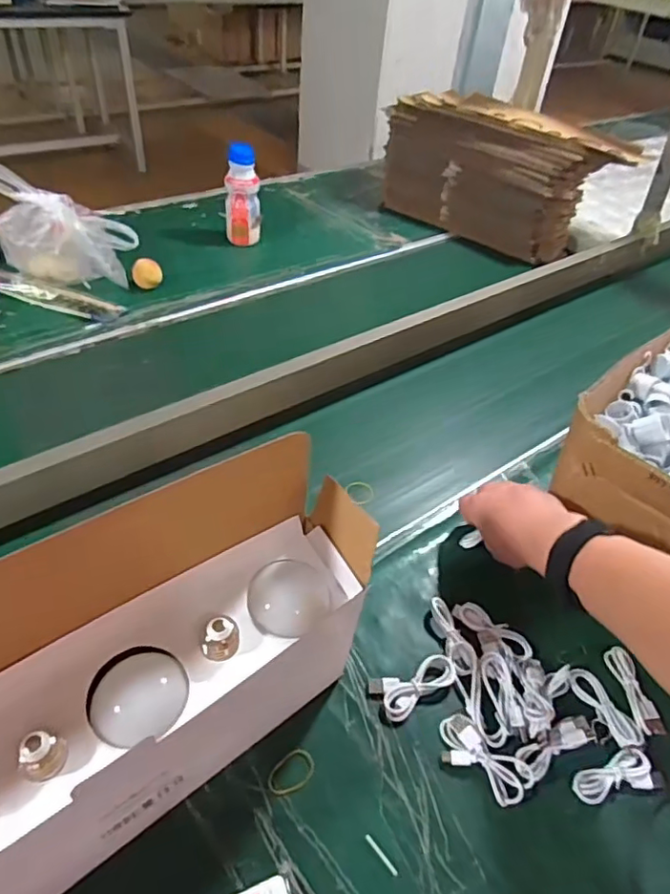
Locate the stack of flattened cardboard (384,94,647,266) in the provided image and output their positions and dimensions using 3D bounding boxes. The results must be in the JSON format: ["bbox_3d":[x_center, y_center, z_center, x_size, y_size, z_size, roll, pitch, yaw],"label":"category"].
[{"bbox_3d":[0.313,-0.536,1.139,0.467,0.211,0.154,31,49,23],"label":"stack of flattened cardboard"}]

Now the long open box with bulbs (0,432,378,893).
[{"bbox_3d":[-0.152,0.174,0.373,0.382,0.199,0.118,-24,51,-27],"label":"long open box with bulbs"}]

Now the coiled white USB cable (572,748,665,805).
[{"bbox_3d":[0.224,0.262,0.458,0.077,0.013,0.029,-7,45,-13],"label":"coiled white USB cable"}]

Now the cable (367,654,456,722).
[{"bbox_3d":[0.071,0.207,0.497,0.077,0.009,0.038,-11,46,-17],"label":"cable"}]

